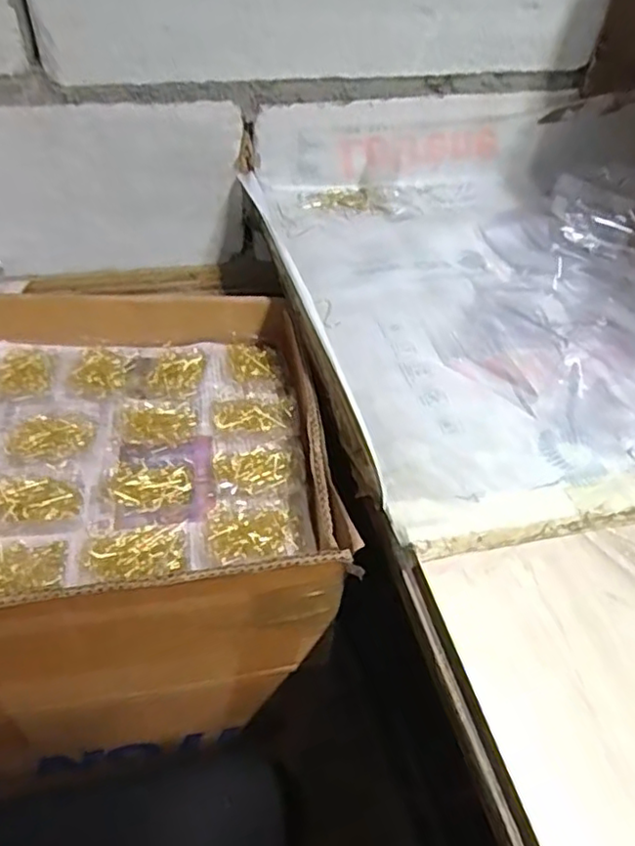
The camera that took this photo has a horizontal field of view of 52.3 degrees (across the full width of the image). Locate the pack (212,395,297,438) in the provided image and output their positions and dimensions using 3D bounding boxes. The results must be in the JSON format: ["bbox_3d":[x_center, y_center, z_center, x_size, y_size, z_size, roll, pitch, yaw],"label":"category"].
[{"bbox_3d":[-0.055,-0.007,0.568,0.072,0.005,0.050,-3,47,-9],"label":"pack"}]

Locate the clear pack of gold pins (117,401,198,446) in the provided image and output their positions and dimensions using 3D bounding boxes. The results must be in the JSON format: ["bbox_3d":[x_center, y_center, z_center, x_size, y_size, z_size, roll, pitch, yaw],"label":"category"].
[{"bbox_3d":[-0.136,-0.002,0.552,0.064,0.007,0.057,-5,48,-10],"label":"clear pack of gold pins"}]

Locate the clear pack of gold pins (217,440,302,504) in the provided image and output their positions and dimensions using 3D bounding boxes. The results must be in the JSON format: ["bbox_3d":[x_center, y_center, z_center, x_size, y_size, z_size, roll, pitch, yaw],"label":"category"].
[{"bbox_3d":[-0.048,0.039,0.523,0.069,0.005,0.058,-7,48,-12],"label":"clear pack of gold pins"}]

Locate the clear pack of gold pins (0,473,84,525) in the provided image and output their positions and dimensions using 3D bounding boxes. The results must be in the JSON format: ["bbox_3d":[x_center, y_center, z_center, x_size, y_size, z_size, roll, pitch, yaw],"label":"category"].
[{"bbox_3d":[-0.210,0.055,0.481,0.067,0.005,0.048,-5,48,-10],"label":"clear pack of gold pins"}]

